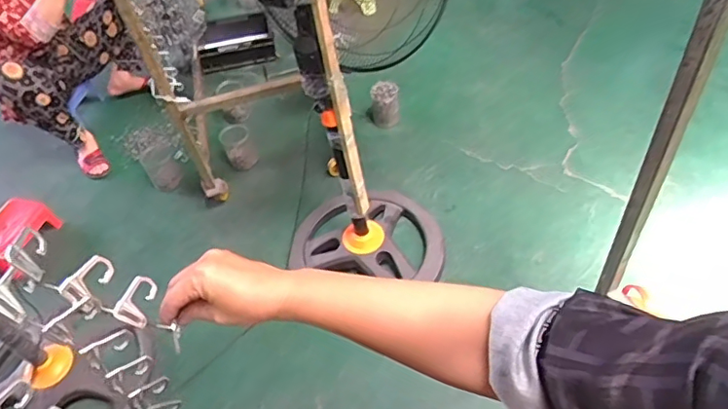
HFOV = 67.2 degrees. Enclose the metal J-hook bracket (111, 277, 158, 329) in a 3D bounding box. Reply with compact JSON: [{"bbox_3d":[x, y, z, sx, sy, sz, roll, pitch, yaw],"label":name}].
[{"bbox_3d":[-0.183,0.079,0.445,0.004,0.029,0.038,6,59,51],"label":"metal J-hook bracket"}]

